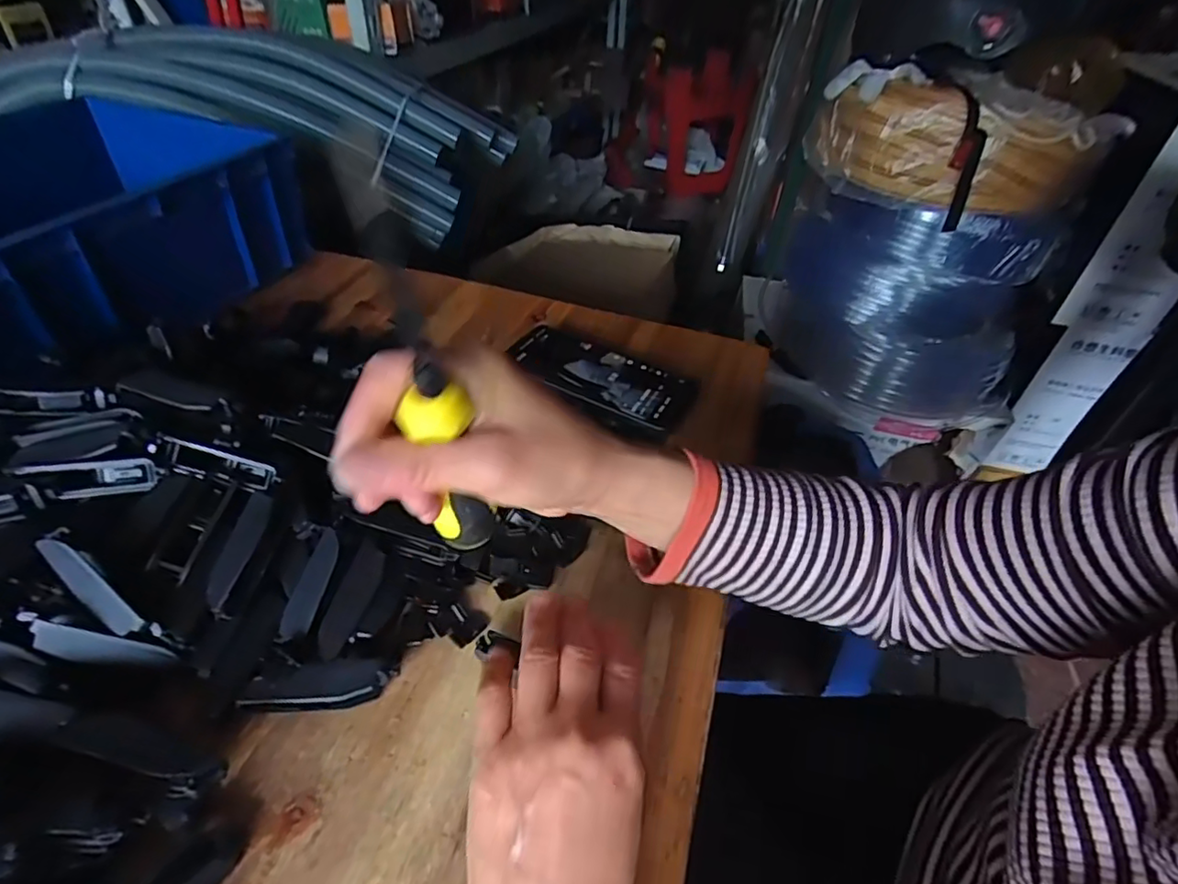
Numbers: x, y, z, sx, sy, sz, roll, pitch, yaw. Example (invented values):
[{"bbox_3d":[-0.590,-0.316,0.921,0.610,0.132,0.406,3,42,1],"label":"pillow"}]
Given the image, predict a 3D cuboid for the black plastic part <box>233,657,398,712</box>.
[{"bbox_3d":[-0.136,0.124,0.296,0.071,0.020,0.019,-2,43,-7],"label":"black plastic part"}]

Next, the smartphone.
[{"bbox_3d":[0.007,-0.057,0.506,0.161,0.012,0.084,25,47,21],"label":"smartphone"}]

